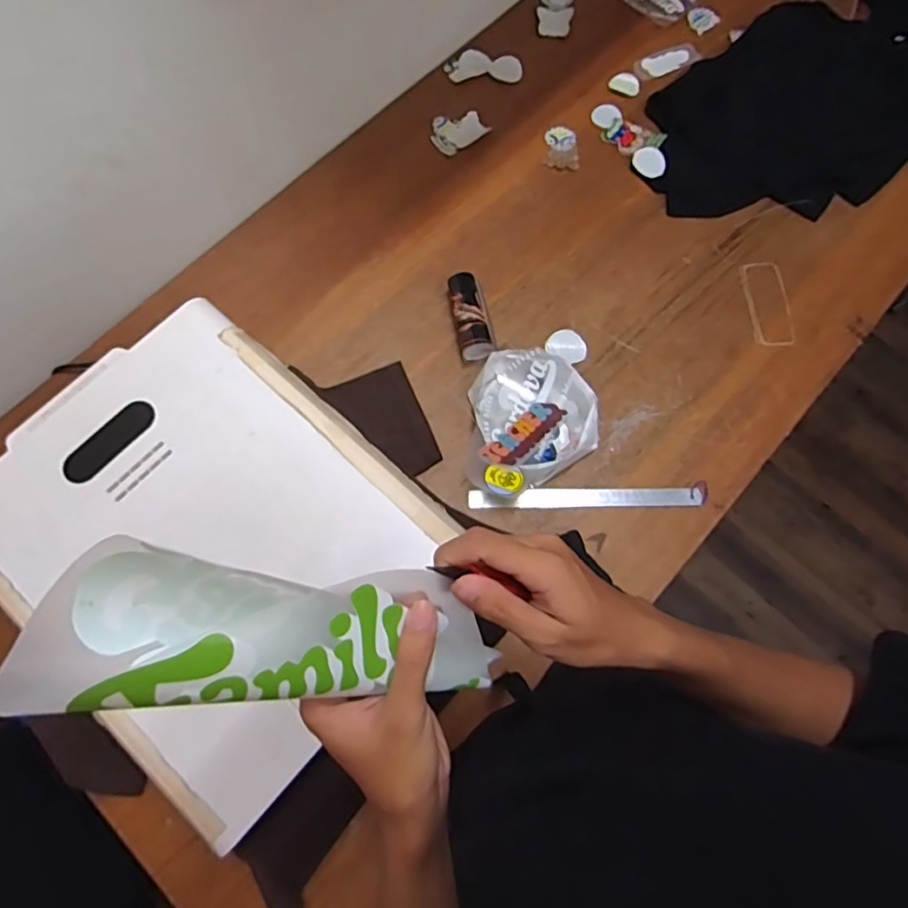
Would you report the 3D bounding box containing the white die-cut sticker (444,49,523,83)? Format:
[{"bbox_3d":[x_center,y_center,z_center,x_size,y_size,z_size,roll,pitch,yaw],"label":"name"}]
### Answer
[{"bbox_3d":[0.058,-0.740,1.104,0.143,0.011,0.069,7,73,3],"label":"white die-cut sticker"}]

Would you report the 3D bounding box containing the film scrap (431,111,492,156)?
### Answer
[{"bbox_3d":[0.006,-0.591,1.059,0.099,0.011,0.080,-28,75,-7],"label":"film scrap"}]

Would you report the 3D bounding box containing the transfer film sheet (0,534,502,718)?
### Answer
[{"bbox_3d":[-0.077,0.090,0.298,0.236,0.047,0.066,11,71,-28],"label":"transfer film sheet"}]

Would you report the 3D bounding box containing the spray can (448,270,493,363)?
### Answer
[{"bbox_3d":[0.026,-0.219,0.916,0.055,0.039,0.147,-11,73,-2],"label":"spray can"}]

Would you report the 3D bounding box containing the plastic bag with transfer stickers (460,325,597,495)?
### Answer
[{"bbox_3d":[0.113,-0.067,0.866,0.191,0.053,0.248,-3,73,0],"label":"plastic bag with transfer stickers"}]

